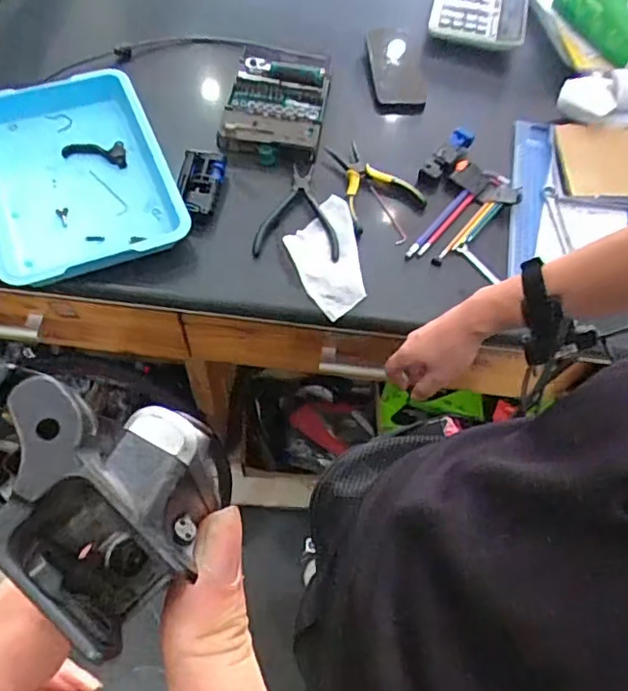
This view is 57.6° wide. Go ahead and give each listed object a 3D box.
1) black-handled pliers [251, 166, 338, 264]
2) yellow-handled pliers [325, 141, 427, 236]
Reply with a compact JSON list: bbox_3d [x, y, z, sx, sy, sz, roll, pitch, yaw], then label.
[{"bbox_3d":[-0.020,-0.180,0.758,0.109,0.022,0.146,4,61,-2],"label":"black-handled pliers"},{"bbox_3d":[0.076,-0.228,0.793,0.110,0.015,0.142,-22,65,-15],"label":"yellow-handled pliers"}]

